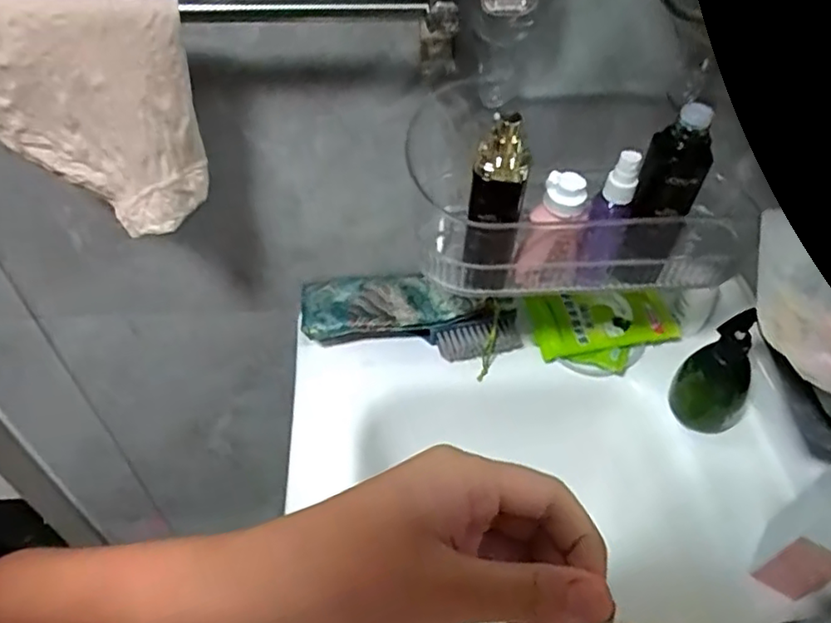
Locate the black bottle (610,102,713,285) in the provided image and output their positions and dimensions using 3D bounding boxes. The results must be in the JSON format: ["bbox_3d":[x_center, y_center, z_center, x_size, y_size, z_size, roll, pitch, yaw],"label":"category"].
[{"bbox_3d":[0.184,-0.076,0.485,0.044,0.150,0.035,22,52,16],"label":"black bottle"}]

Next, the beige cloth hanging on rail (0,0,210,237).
[{"bbox_3d":[-0.247,-0.146,0.475,0.156,0.162,0.064,10,49,6],"label":"beige cloth hanging on rail"}]

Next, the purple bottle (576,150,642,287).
[{"bbox_3d":[0.150,-0.068,0.498,0.031,0.119,0.028,18,51,13],"label":"purple bottle"}]

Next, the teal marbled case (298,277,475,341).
[{"bbox_3d":[-0.034,-0.009,0.676,0.166,0.029,0.058,-6,49,-7],"label":"teal marbled case"}]

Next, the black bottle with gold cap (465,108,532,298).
[{"bbox_3d":[0.061,-0.076,0.481,0.039,0.148,0.032,6,49,3],"label":"black bottle with gold cap"}]

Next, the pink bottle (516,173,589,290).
[{"bbox_3d":[0.108,-0.060,0.499,0.046,0.098,0.032,14,50,10],"label":"pink bottle"}]

